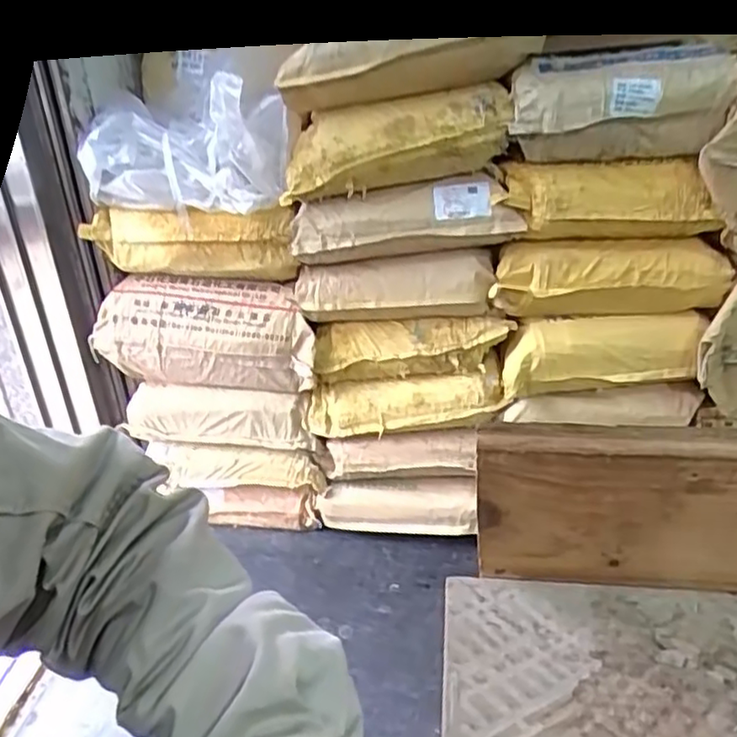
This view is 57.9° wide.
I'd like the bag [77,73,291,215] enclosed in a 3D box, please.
[{"bbox_3d":[-0.351,-0.417,1.260,0.378,0.218,0.119,3,28,11],"label":"bag"}]

